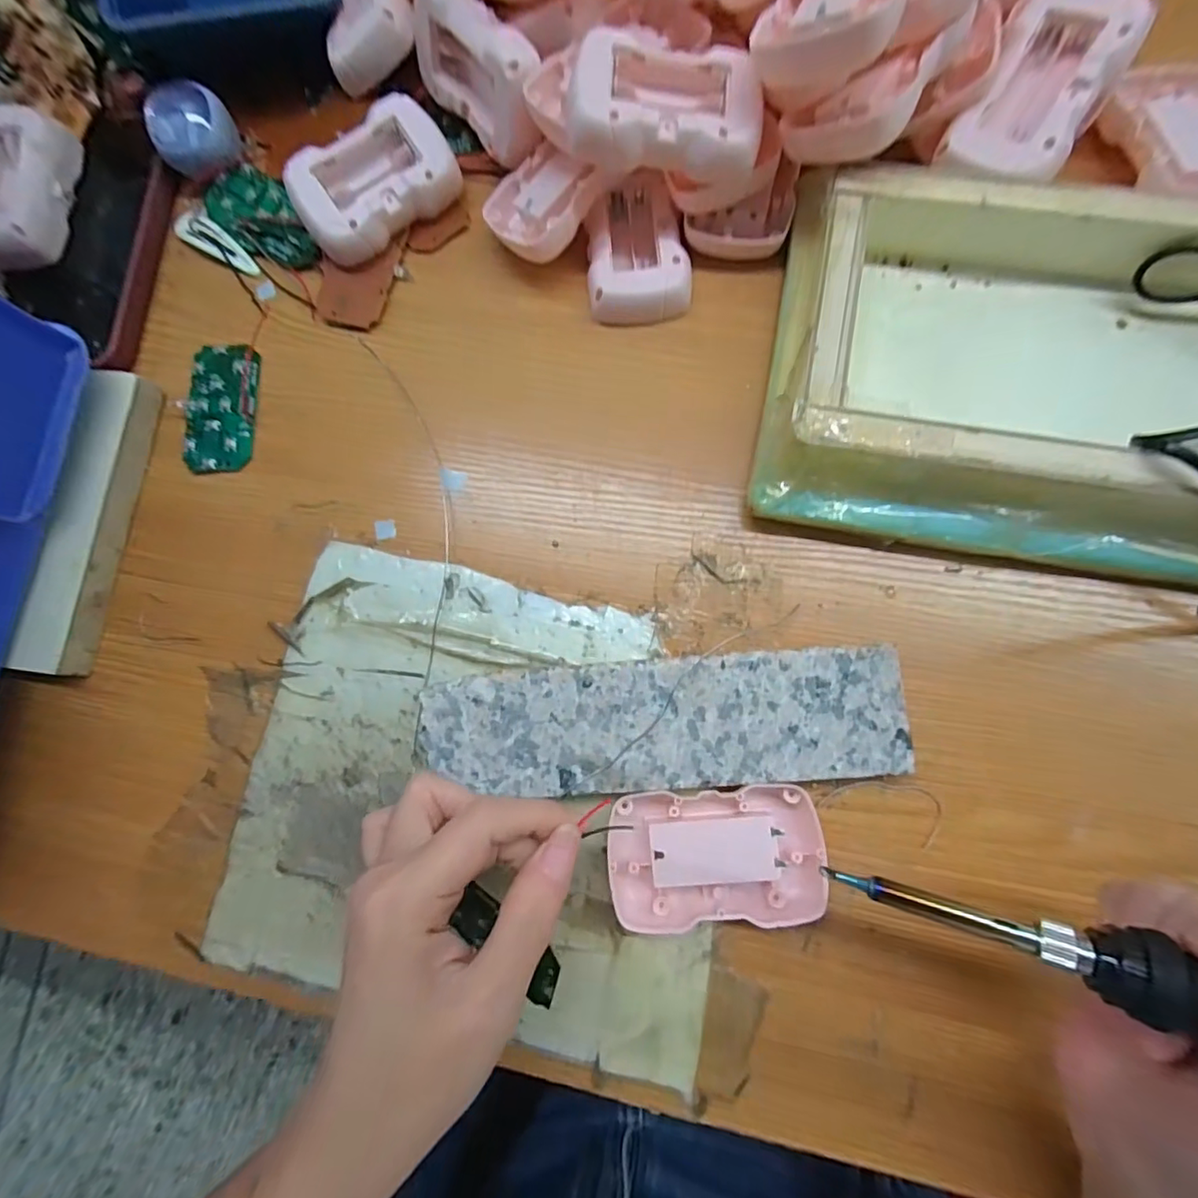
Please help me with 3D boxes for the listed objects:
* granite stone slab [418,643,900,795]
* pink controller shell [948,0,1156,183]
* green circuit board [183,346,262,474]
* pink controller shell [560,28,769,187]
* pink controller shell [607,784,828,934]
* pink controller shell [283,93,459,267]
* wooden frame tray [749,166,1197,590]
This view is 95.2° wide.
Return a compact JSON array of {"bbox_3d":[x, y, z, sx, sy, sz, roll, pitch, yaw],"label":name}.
[{"bbox_3d":[0.026,0.056,0.247,0.207,0.018,0.055,-6,81,4],"label":"granite stone slab"},{"bbox_3d":[0.203,-0.232,0.251,0.049,0.017,0.081,33,103,19],"label":"pink controller shell"},{"bbox_3d":[-0.207,-0.106,0.300,0.036,0.007,0.073,-3,81,4],"label":"green circuit board"},{"bbox_3d":[0.030,-0.219,0.243,0.082,0.025,0.051,5,82,6],"label":"pink controller shell"},{"bbox_3d":[0.049,0.109,0.234,0.087,0.016,0.053,-5,81,4],"label":"pink controller shell"},{"bbox_3d":[-0.120,-0.223,0.296,0.086,0.034,0.046,-40,80,-2],"label":"pink controller shell"},{"bbox_3d":[0.209,-0.096,0.243,0.259,0.044,0.161,12,83,6],"label":"wooden frame tray"}]

